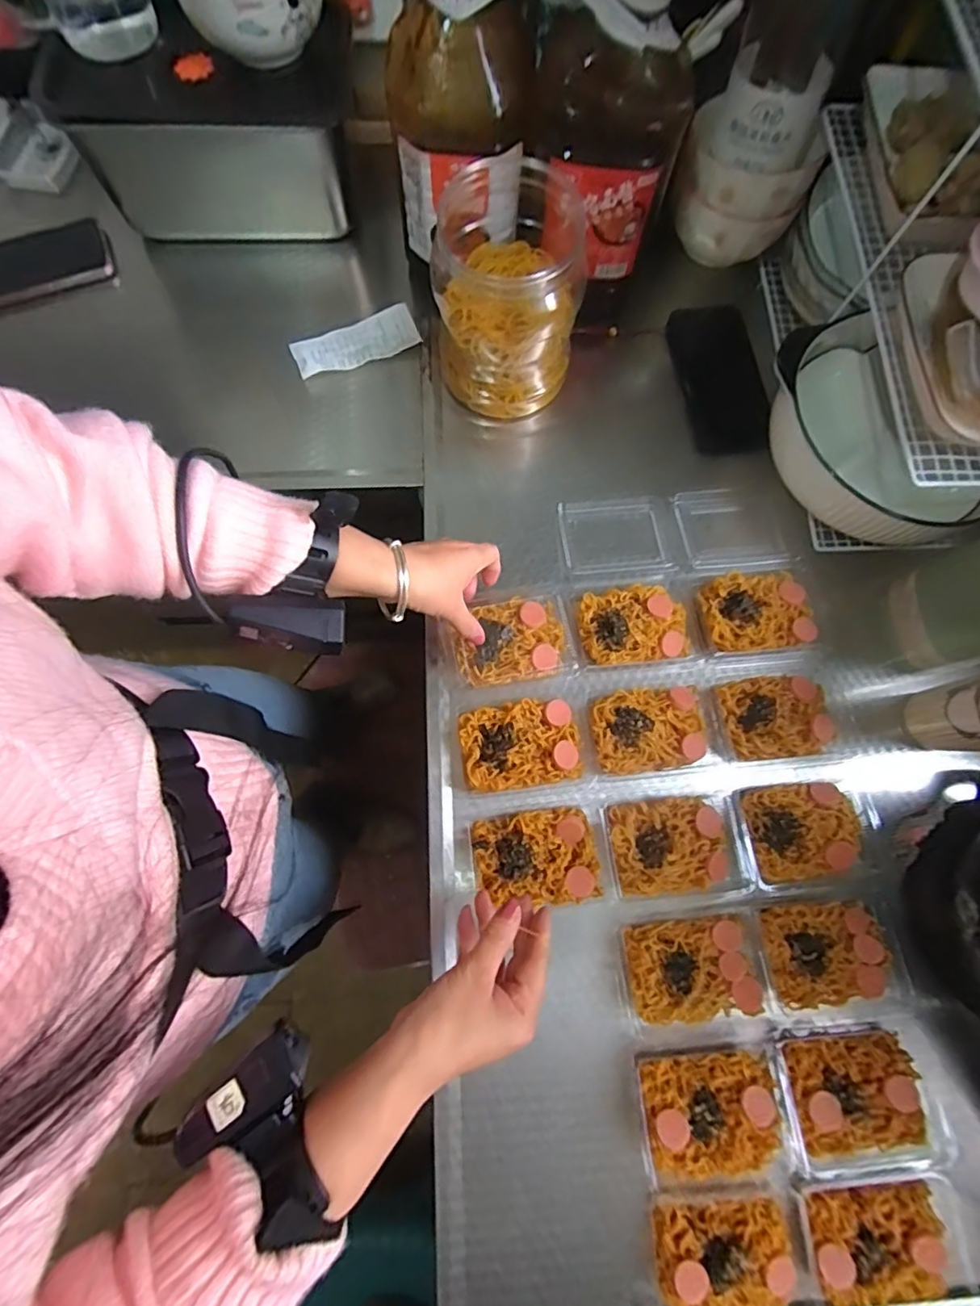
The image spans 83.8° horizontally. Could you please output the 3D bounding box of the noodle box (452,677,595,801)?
[{"bbox_3d":[0.027,0.075,0.476,0.112,0.037,0.090,-11,76,-4],"label":"noodle box"}]

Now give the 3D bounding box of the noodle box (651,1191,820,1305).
[{"bbox_3d":[0.177,0.433,0.388,0.112,0.025,0.077,-4,76,-3],"label":"noodle box"}]

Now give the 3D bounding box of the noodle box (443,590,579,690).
[{"bbox_3d":[0.019,-0.011,0.482,0.105,0.024,0.076,-10,79,-1],"label":"noodle box"}]

